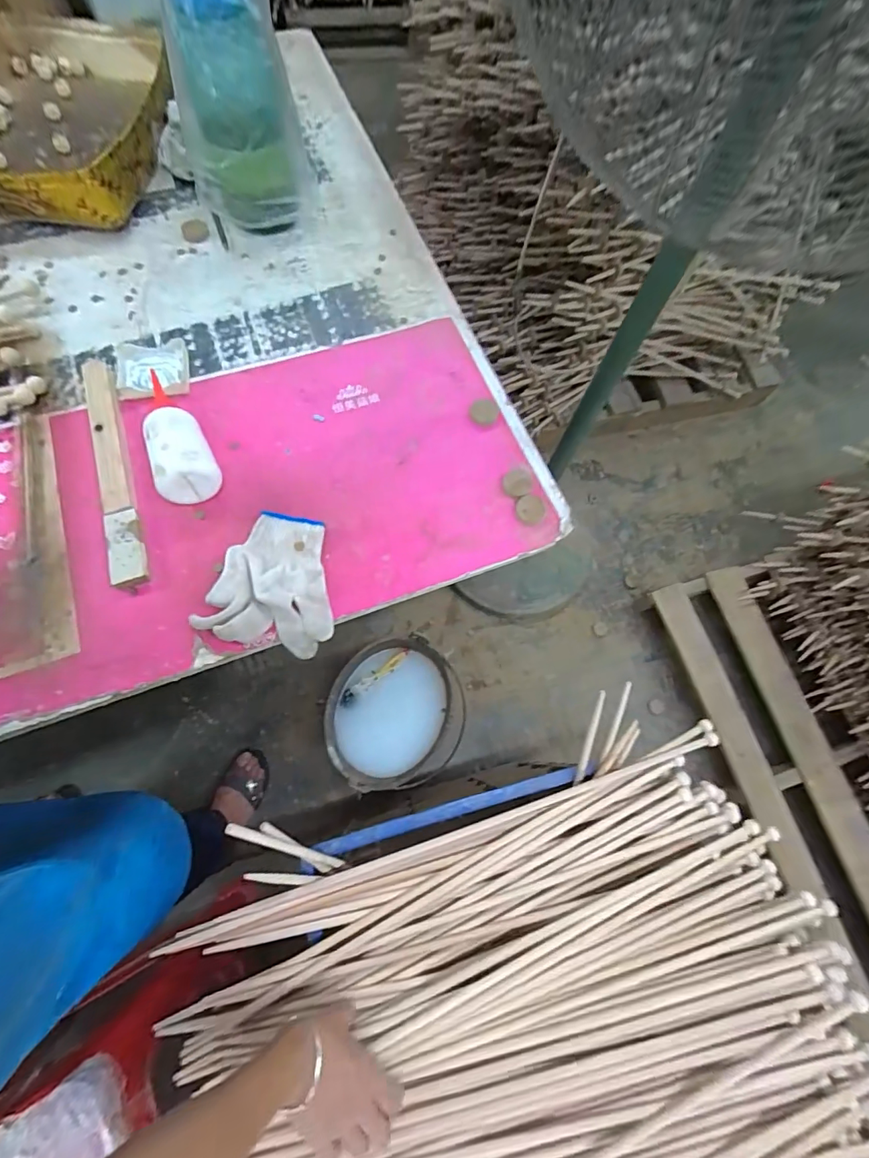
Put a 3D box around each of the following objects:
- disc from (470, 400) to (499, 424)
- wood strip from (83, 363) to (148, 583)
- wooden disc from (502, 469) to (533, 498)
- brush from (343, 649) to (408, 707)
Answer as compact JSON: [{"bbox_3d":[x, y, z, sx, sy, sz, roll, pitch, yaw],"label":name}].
[{"bbox_3d":[0.061,-0.206,0.569,0.034,0.006,0.032,1,70,-4],"label":"disc"},{"bbox_3d":[-0.353,-0.124,0.507,0.034,0.013,0.287,-16,73,-13],"label":"wood strip"},{"bbox_3d":[0.095,-0.110,0.531,0.033,0.007,0.036,1,70,-4],"label":"wooden disc"},{"bbox_3d":[-0.123,0.202,0.954,0.167,0.019,0.023,-34,76,-15],"label":"brush"}]

